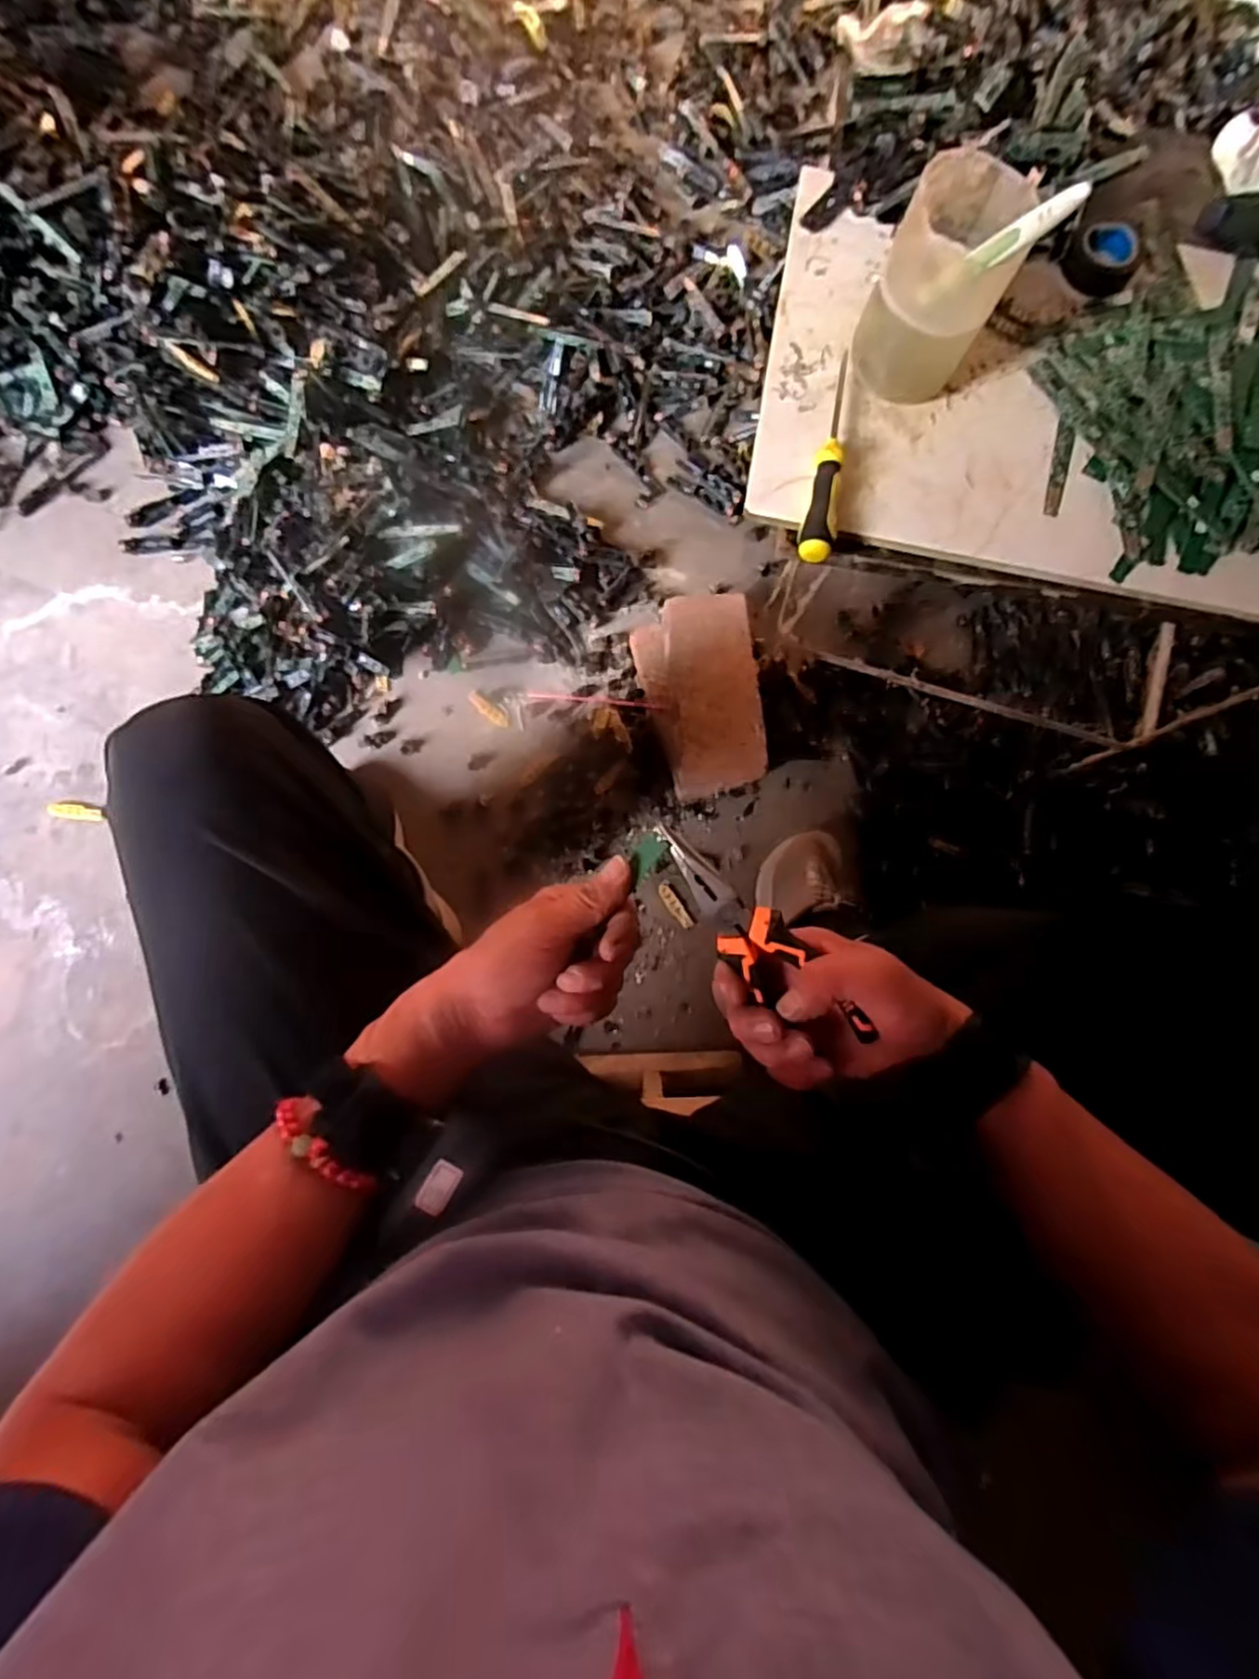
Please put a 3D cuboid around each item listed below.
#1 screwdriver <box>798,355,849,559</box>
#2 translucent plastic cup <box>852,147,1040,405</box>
[{"bbox_3d":[0.139,-0.267,0.487,0.021,0.017,0.163,11,78,-2],"label":"screwdriver"},{"bbox_3d":[0.200,-0.360,0.466,0.078,0.107,0.083,1,79,-4],"label":"translucent plastic cup"}]

